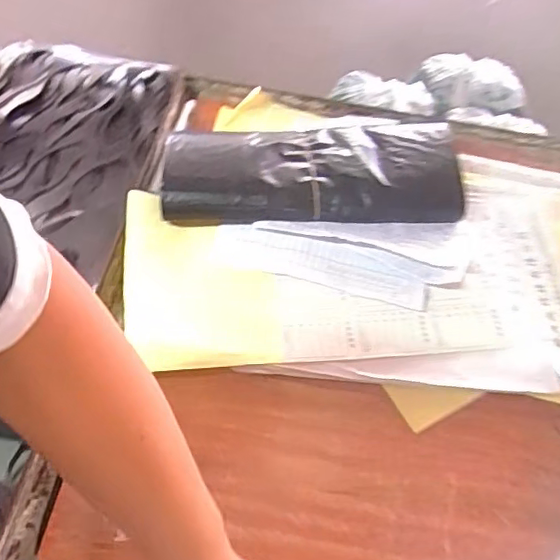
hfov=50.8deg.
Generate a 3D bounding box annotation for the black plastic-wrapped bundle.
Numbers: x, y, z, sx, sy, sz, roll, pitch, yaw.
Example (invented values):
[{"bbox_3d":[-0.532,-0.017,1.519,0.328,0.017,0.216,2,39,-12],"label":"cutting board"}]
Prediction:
[{"bbox_3d":[0.033,-0.112,0.608,0.298,0.038,0.131,-1,58,-5],"label":"black plastic-wrapped bundle"}]

